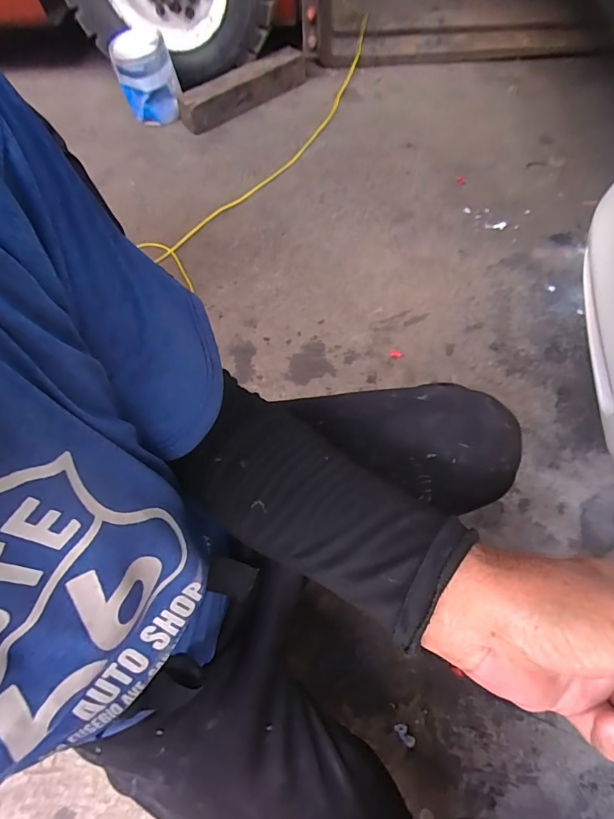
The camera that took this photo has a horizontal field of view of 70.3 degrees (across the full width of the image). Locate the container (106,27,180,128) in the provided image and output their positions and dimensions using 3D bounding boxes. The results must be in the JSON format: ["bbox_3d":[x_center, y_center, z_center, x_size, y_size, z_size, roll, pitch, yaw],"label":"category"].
[{"bbox_3d":[-0.516,-1.066,1.407,0.173,0.187,0.203,-14,63,-5],"label":"container"}]

